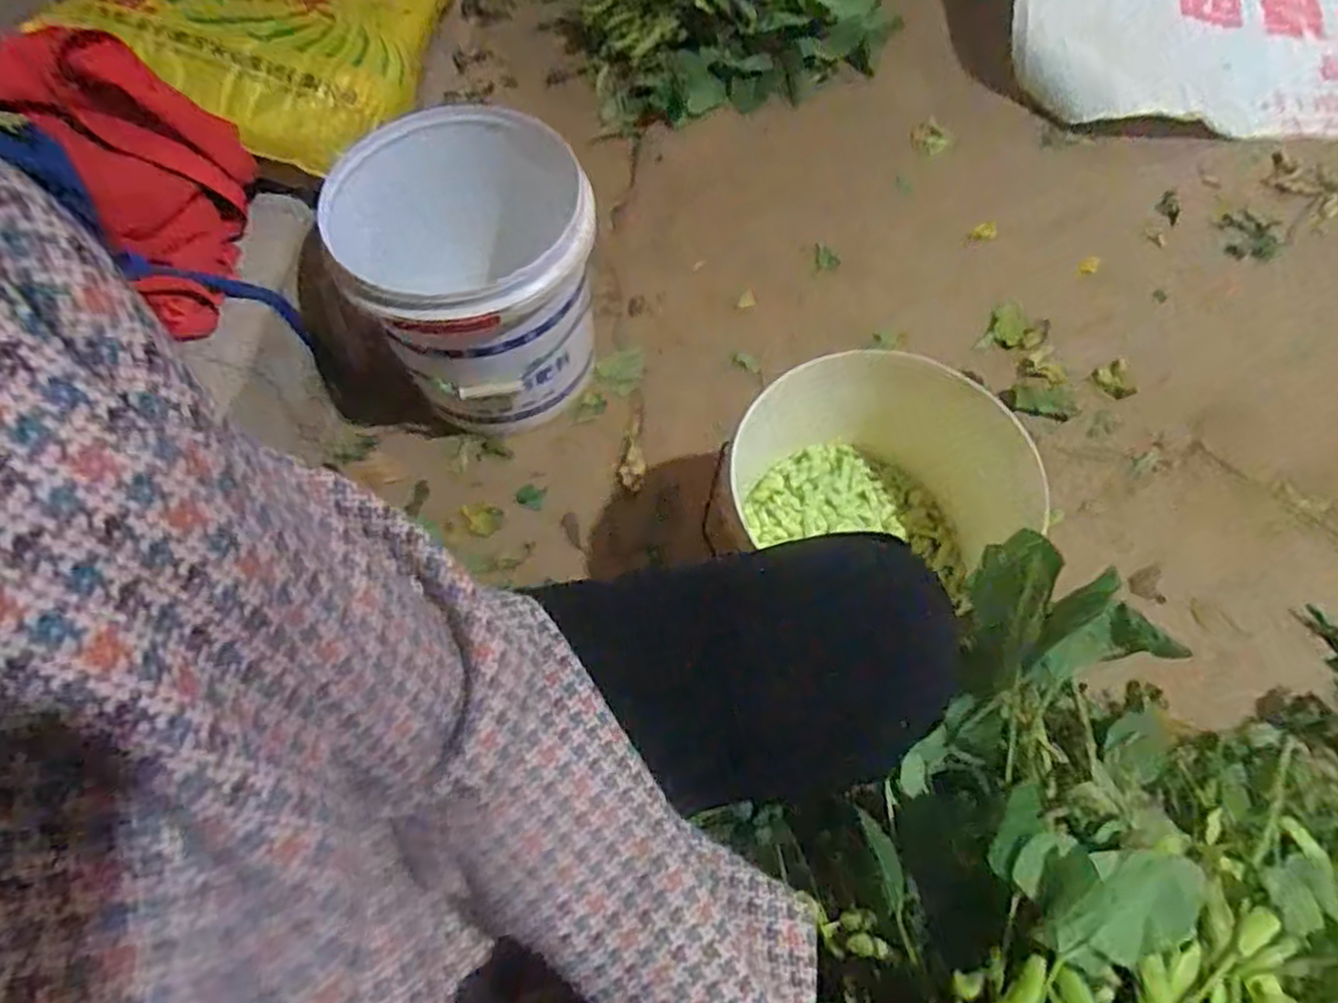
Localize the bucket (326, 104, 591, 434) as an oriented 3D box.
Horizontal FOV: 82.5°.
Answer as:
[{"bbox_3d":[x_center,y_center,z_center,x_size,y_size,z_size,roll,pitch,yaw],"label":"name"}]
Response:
[{"bbox_3d":[-0.201,-0.241,0.855,0.234,0.254,0.258,-2,64,-2],"label":"bucket"}]

